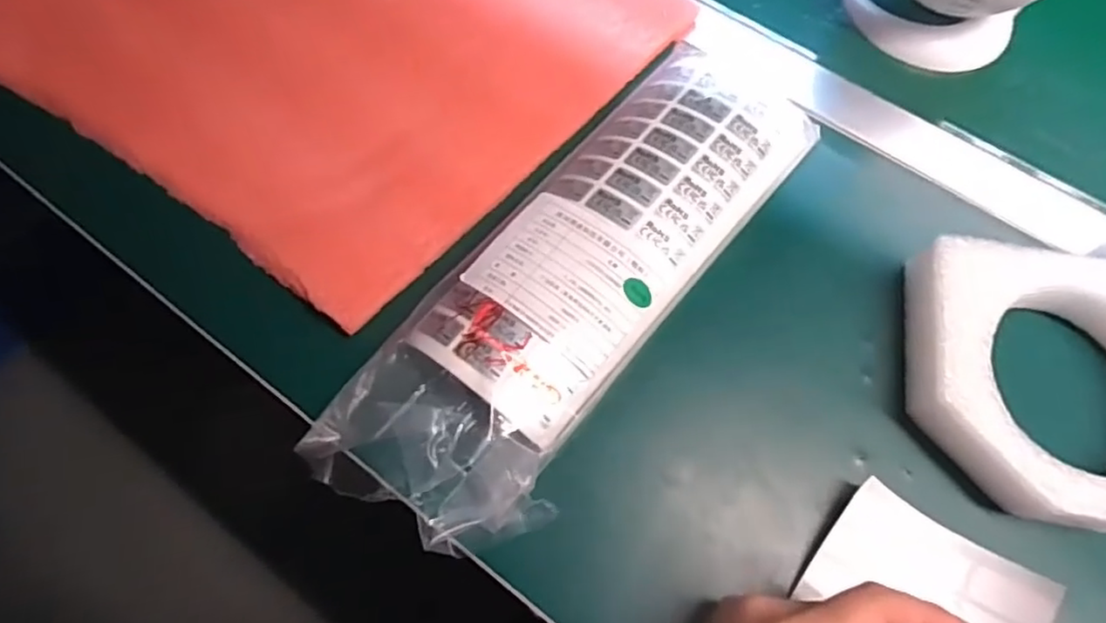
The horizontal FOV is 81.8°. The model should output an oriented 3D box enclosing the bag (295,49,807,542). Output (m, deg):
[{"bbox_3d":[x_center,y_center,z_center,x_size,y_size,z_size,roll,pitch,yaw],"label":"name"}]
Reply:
[{"bbox_3d":[0.019,-0.028,0.359,0.119,0.029,0.333,34,71,12],"label":"bag"}]

